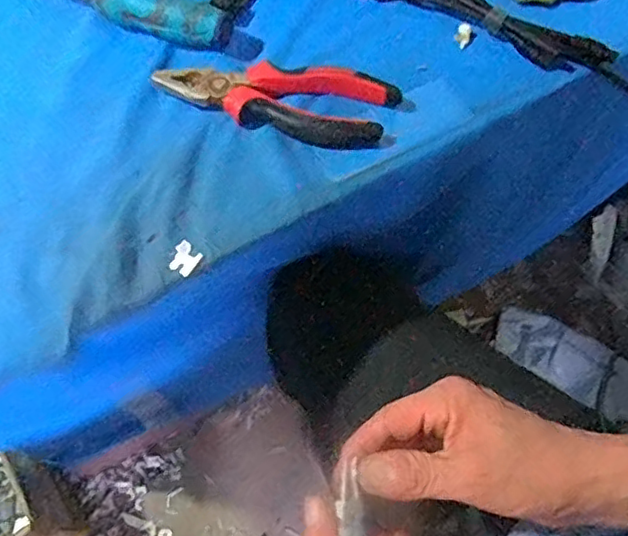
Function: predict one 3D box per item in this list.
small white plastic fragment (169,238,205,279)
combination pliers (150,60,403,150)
[{"bbox_3d":[-0.079,-0.006,0.368,0.017,0.004,0.019,33,68,12],"label":"small white plastic fragment"},{"bbox_3d":[-0.026,-0.116,0.414,0.159,0.019,0.049,9,65,2],"label":"combination pliers"}]

